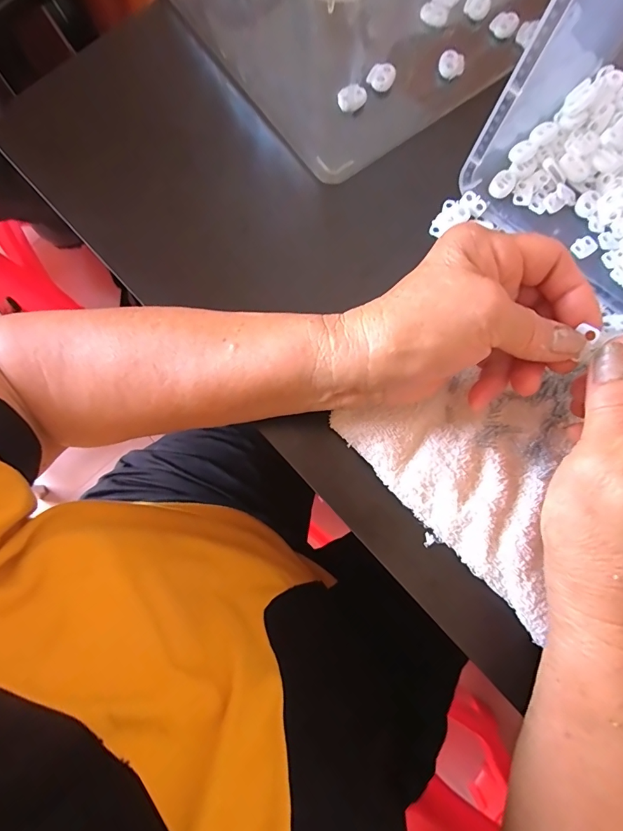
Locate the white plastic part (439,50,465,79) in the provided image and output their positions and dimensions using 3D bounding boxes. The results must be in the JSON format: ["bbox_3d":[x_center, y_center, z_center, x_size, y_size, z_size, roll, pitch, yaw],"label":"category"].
[{"bbox_3d":[0.108,-0.269,0.323,0.019,0.012,0.015,19,80,4],"label":"white plastic part"}]

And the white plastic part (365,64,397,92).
[{"bbox_3d":[0.053,-0.257,0.322,0.021,0.012,0.015,10,79,2],"label":"white plastic part"}]

